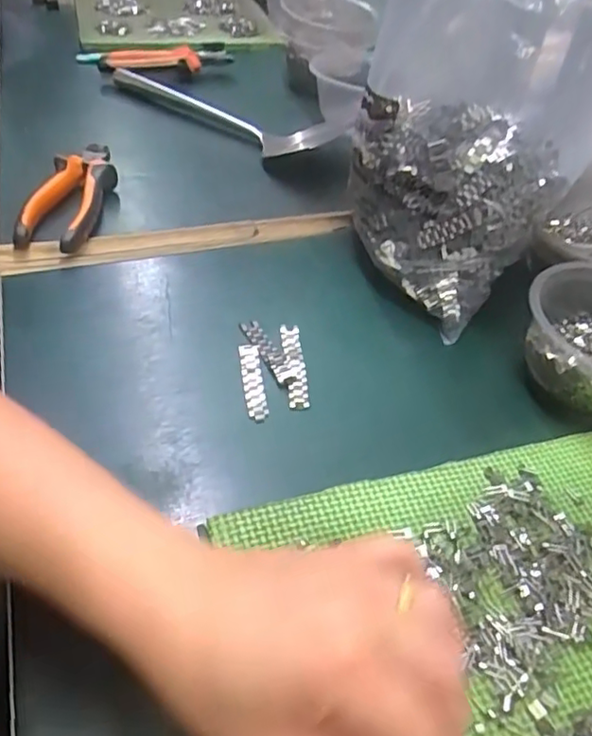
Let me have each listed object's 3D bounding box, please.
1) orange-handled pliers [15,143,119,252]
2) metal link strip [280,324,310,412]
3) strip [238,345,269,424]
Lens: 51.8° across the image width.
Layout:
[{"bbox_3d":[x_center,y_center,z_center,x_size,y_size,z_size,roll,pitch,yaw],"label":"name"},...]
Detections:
[{"bbox_3d":[-0.184,-0.146,0.508,0.051,0.025,0.144,5,46,-1],"label":"orange-handled pliers"},{"bbox_3d":[-0.001,-0.002,0.413,0.013,0.004,0.071,-2,46,-7],"label":"metal link strip"},{"bbox_3d":[-0.028,0.008,0.396,0.013,0.005,0.059,-4,47,-9],"label":"strip"}]

